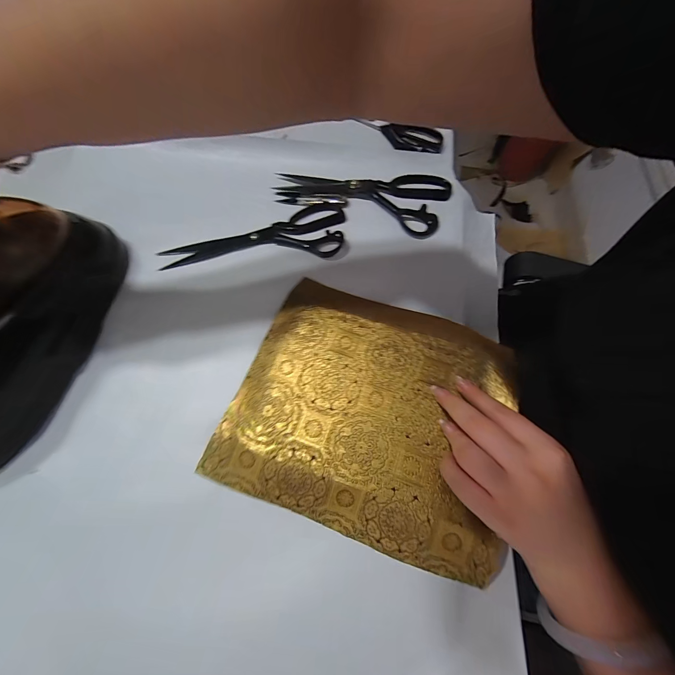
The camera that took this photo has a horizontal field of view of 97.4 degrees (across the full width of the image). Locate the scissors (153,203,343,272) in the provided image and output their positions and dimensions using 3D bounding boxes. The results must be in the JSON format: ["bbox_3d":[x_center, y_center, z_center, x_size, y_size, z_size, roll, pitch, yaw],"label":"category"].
[{"bbox_3d":[-0.108,-0.133,0.391,0.238,0.009,0.085,-7,67,-3],"label":"scissors"}]

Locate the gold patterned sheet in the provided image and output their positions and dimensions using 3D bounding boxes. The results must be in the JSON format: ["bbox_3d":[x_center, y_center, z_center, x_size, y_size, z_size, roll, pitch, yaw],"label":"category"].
[{"bbox_3d":[0.034,0.064,0.297,0.258,0.018,0.229,18,68,8],"label":"gold patterned sheet"}]

